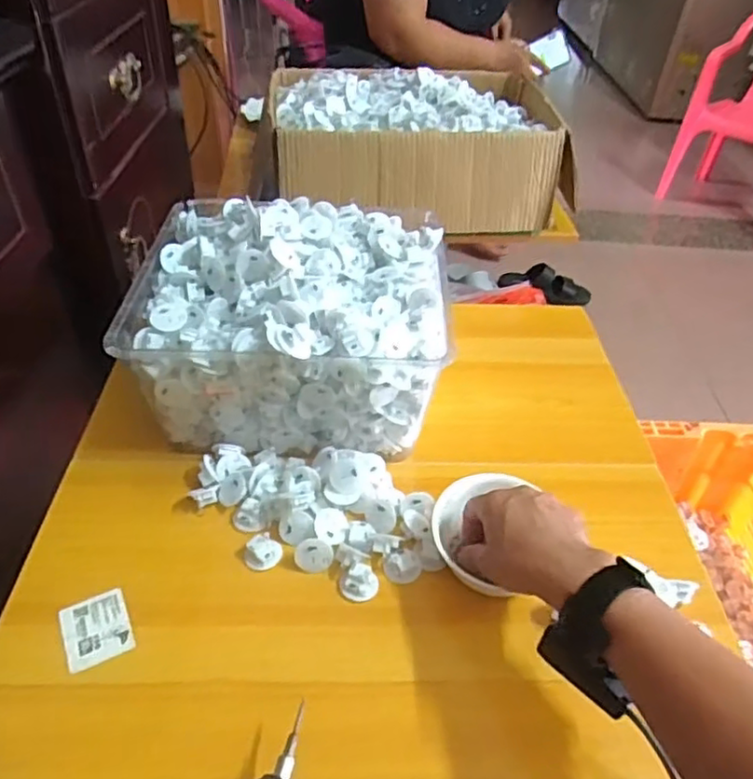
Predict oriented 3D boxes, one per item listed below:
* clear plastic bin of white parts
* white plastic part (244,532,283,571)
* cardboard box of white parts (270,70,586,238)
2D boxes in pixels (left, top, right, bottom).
[{"bbox_3d":[-0.088,-0.072,0.701,0.306,0.175,0.277,3,42,-1],"label":"clear plastic bin of white parts"},{"bbox_3d":[-0.101,0.145,0.575,0.031,0.015,0.029,2,42,-2],"label":"white plastic part"},{"bbox_3d":[0.065,-0.383,0.999,0.440,0.126,0.304,-1,42,-6],"label":"cardboard box of white parts"}]

